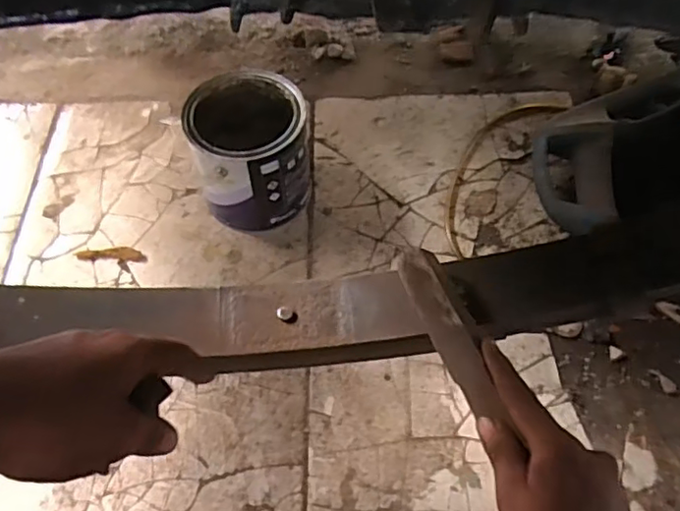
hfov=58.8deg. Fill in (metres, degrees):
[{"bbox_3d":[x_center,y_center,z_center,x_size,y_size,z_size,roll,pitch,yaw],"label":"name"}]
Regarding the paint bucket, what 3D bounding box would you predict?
[{"bbox_3d":[-0.113,-0.135,0.802,0.141,0.159,0.148,0,58,1],"label":"paint bucket"}]

